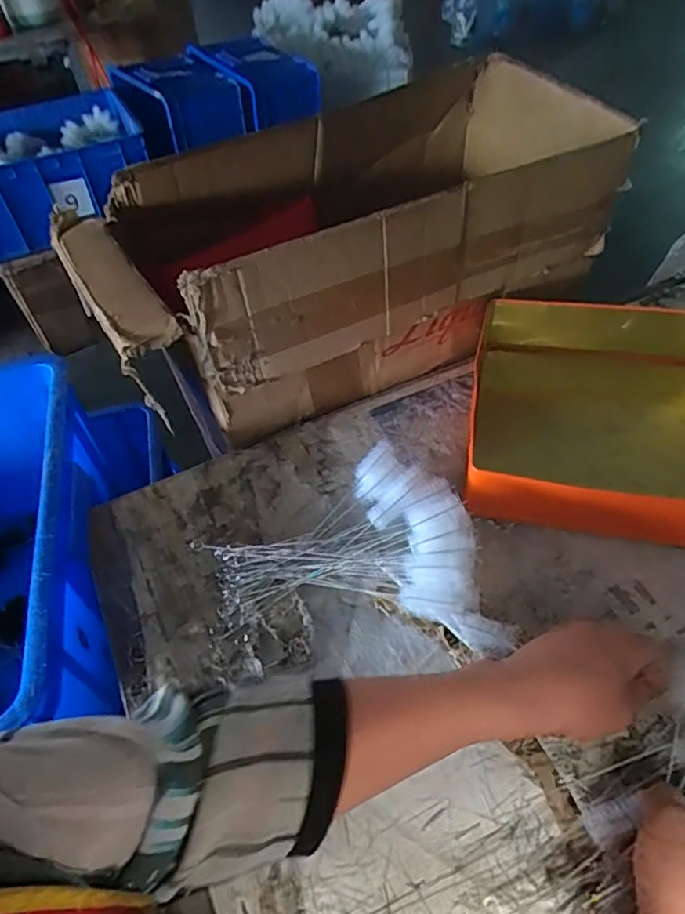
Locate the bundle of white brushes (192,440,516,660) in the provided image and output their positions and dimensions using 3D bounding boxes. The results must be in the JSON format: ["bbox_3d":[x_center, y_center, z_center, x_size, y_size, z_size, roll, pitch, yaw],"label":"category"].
[{"bbox_3d":[-0.001,0.089,0.455,0.203,0.068,0.178,-14,50,-8],"label":"bundle of white brushes"}]

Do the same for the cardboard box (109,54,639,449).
[{"bbox_3d":[0.021,-0.250,0.647,0.457,0.208,0.299,-21,52,-14],"label":"cardboard box"}]

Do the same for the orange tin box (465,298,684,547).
[{"bbox_3d":[0.259,-0.045,0.548,0.255,0.063,0.266,9,51,11],"label":"orange tin box"}]

